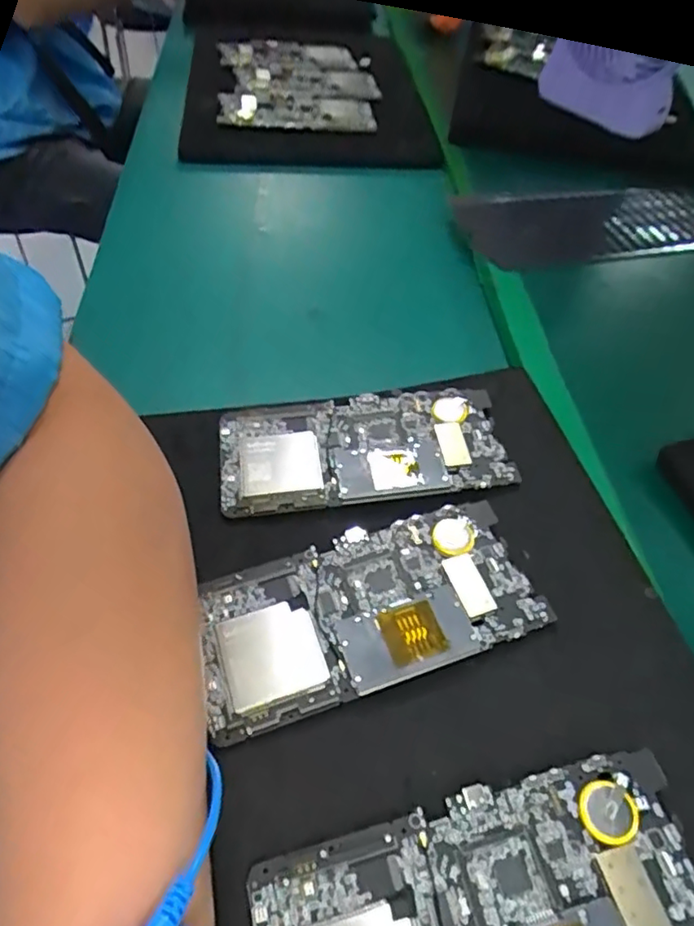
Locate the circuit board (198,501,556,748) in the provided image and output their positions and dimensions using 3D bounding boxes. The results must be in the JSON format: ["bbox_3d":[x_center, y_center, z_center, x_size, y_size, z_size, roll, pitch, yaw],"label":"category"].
[{"bbox_3d":[0.009,0.064,0.274,0.147,0.004,0.070,-15,52,-12],"label":"circuit board"}]

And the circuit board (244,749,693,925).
[{"bbox_3d":[0.047,0.152,0.204,0.152,0.007,0.071,-12,51,-10],"label":"circuit board"}]

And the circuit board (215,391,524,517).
[{"bbox_3d":[0.007,-0.009,0.331,0.150,0.009,0.069,-6,50,-5],"label":"circuit board"}]

